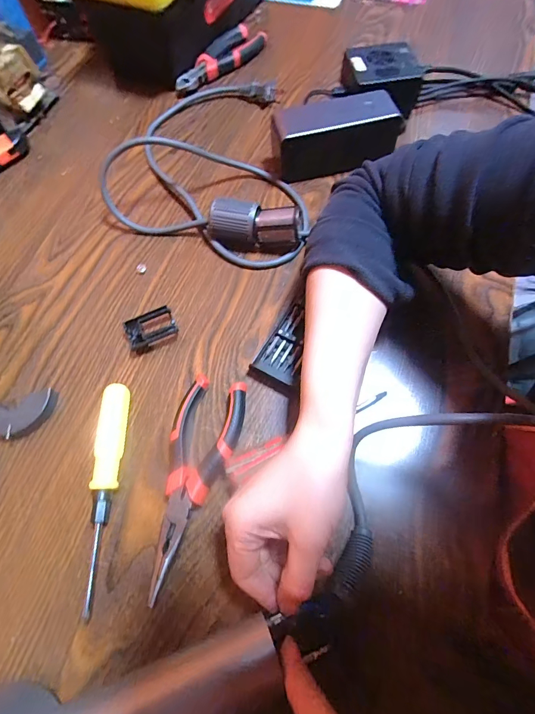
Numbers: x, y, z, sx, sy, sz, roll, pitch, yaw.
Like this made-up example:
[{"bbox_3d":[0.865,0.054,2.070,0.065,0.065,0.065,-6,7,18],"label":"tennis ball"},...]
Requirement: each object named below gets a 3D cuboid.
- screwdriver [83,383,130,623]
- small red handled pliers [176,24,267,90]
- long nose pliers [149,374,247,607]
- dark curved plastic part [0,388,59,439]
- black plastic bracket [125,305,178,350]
[{"bbox_3d":[-0.120,0.096,0.270,0.019,0.019,0.155,-3,65,0],"label":"screwdriver"},{"bbox_3d":[-0.059,-0.402,0.489,0.052,0.024,0.143,41,72,18],"label":"small red handled pliers"},{"bbox_3d":[-0.058,0.088,0.272,0.049,0.017,0.153,15,66,8],"label":"long nose pliers"},{"bbox_3d":[-0.204,0.050,0.297,0.062,0.014,0.033,-17,66,-6],"label":"dark curved plastic part"},{"bbox_3d":[-0.105,-0.026,0.328,0.043,0.017,0.024,-25,67,-10],"label":"black plastic bracket"}]

